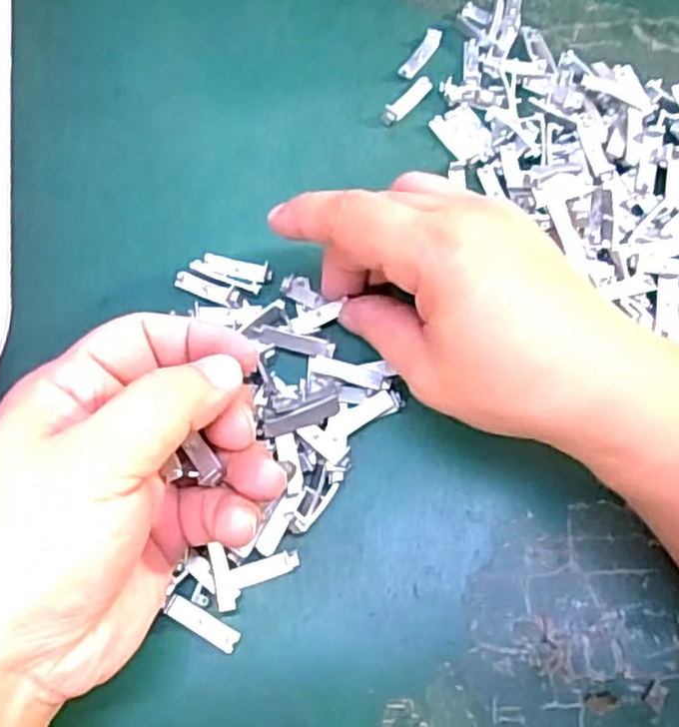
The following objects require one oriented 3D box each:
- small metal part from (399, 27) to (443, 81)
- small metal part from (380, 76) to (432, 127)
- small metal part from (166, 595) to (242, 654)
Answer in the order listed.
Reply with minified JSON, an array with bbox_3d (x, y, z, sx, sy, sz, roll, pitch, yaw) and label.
[{"bbox_3d":[0.038,-0.143,0.336,0.008,0.004,0.032,30,71,8],"label":"small metal part"},{"bbox_3d":[0.031,-0.118,0.327,0.008,0.004,0.030,41,73,12],"label":"small metal part"},{"bbox_3d":[-0.046,0.088,0.247,0.026,0.005,0.007,29,71,8],"label":"small metal part"}]

